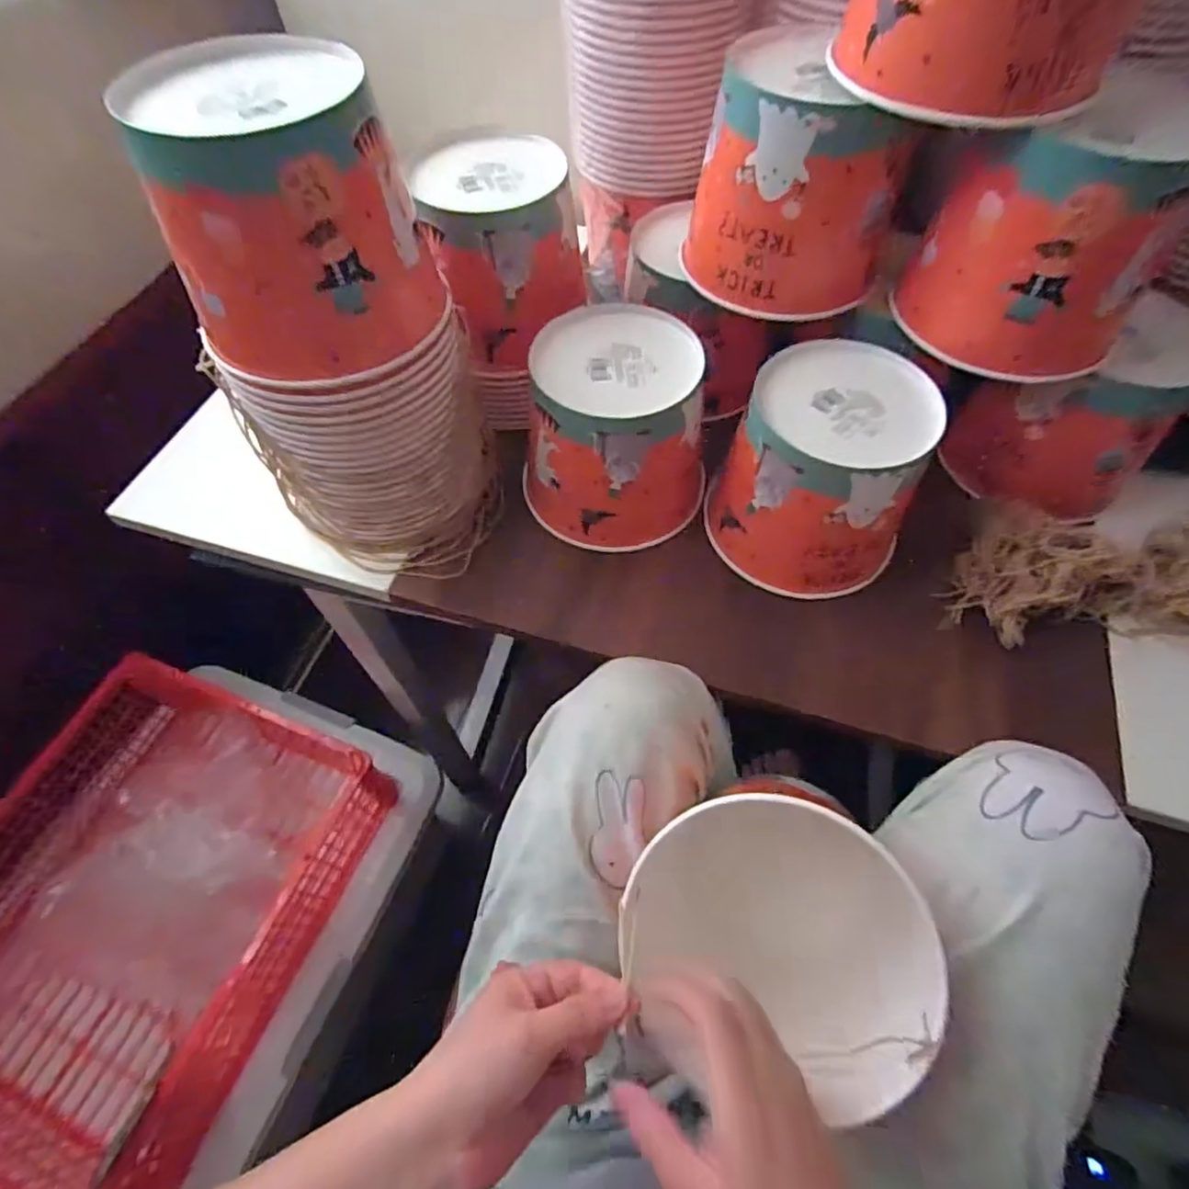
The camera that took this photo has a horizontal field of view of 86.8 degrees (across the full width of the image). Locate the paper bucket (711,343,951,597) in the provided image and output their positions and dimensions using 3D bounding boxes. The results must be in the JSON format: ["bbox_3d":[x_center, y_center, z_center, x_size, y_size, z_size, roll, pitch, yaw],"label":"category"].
[{"bbox_3d":[0.167,-0.085,0.489,0.143,0.153,0.126,3,59,3],"label":"paper bucket"}]

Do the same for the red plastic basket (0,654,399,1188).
[{"bbox_3d":[-0.495,0.343,0.690,0.368,0.147,0.468,15,60,10],"label":"red plastic basket"}]

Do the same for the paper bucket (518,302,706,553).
[{"bbox_3d":[0.016,-0.128,0.512,0.138,0.144,0.133,-2,59,0],"label":"paper bucket"}]

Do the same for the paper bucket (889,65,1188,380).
[{"bbox_3d":[0.304,-0.230,0.410,0.137,0.130,0.116,-17,60,-9],"label":"paper bucket"}]

